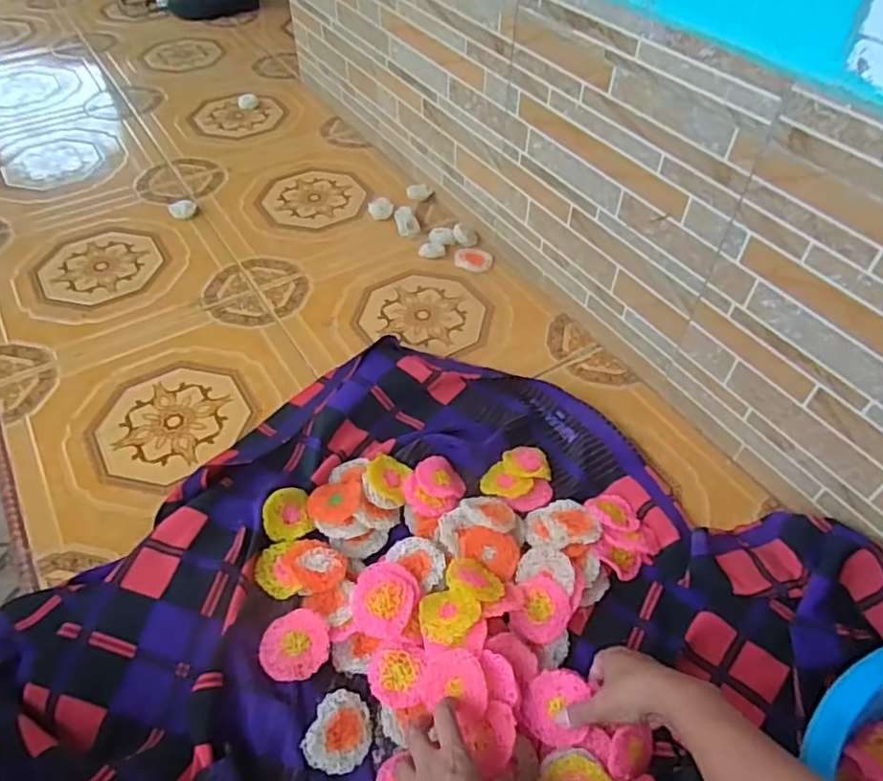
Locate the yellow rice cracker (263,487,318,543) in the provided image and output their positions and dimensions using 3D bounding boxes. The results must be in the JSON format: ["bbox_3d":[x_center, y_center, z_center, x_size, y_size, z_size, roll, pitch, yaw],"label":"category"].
[{"bbox_3d":[-0.179,0.144,0.736,0.055,0.008,0.063,-1,60,-29],"label":"yellow rice cracker"}]

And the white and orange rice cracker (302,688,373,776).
[{"bbox_3d":[-0.095,0.325,0.600,0.059,0.008,0.068,36,54,-6],"label":"white and orange rice cracker"}]

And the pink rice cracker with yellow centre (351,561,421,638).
[{"bbox_3d":[-0.058,0.218,0.661,0.068,0.021,0.079,2,49,0],"label":"pink rice cracker with yellow centre"}]

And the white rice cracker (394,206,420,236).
[{"bbox_3d":[-0.063,-0.312,1.148,0.040,0.026,0.069,-4,51,-8],"label":"white rice cracker"}]

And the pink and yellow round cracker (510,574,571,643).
[{"bbox_3d":[0.108,0.231,0.671,0.056,0.016,0.065,18,51,14],"label":"pink and yellow round cracker"}]

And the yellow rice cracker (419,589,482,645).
[{"bbox_3d":[0.006,0.230,0.647,0.061,0.009,0.053,14,60,29],"label":"yellow rice cracker"}]

